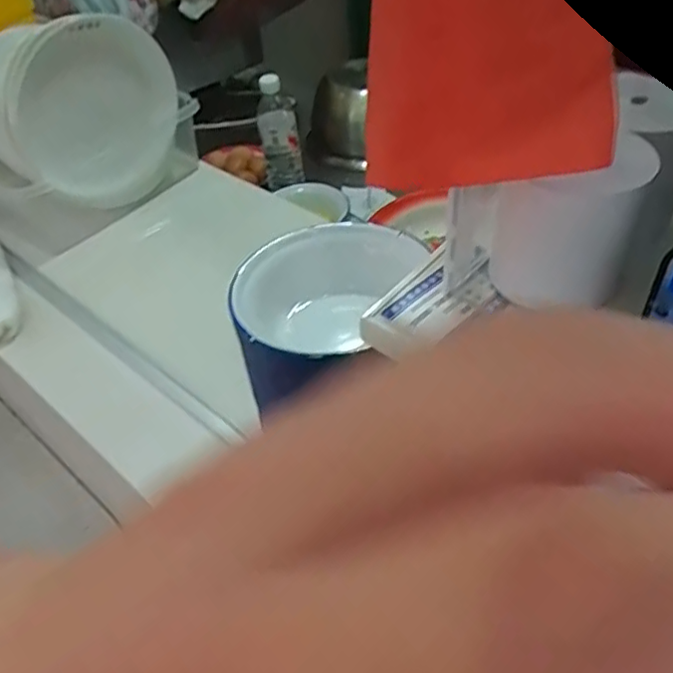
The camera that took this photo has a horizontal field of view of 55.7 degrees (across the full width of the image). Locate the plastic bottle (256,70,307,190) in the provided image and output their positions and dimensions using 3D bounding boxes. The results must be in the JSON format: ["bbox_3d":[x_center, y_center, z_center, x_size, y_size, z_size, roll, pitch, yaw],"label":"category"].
[{"bbox_3d":[-0.100,-0.356,1.105,0.064,0.182,0.073,-9,25,-2],"label":"plastic bottle"}]

